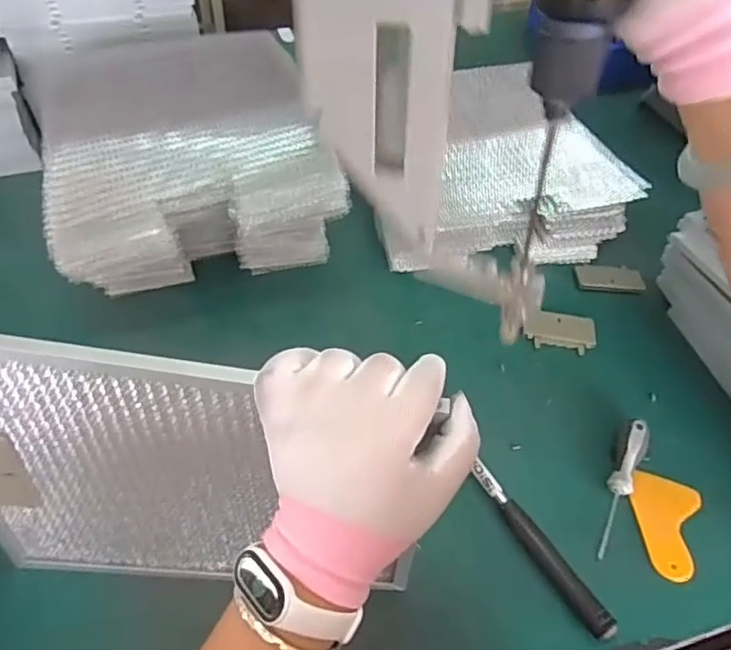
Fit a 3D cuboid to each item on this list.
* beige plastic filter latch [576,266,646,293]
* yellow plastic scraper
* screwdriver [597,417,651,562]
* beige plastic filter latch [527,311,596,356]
[{"bbox_3d":[0.323,-0.062,0.797,0.089,0.004,0.045,4,49,0],"label":"beige plastic filter latch"},{"bbox_3d":[0.288,0.193,0.580,0.066,0.010,0.097,17,55,6],"label":"yellow plastic scraper"},{"bbox_3d":[0.255,0.160,0.599,0.030,0.025,0.143,21,69,14],"label":"screwdriver"},{"bbox_3d":[0.237,0.009,0.728,0.086,0.006,0.048,9,71,-5],"label":"beige plastic filter latch"}]

